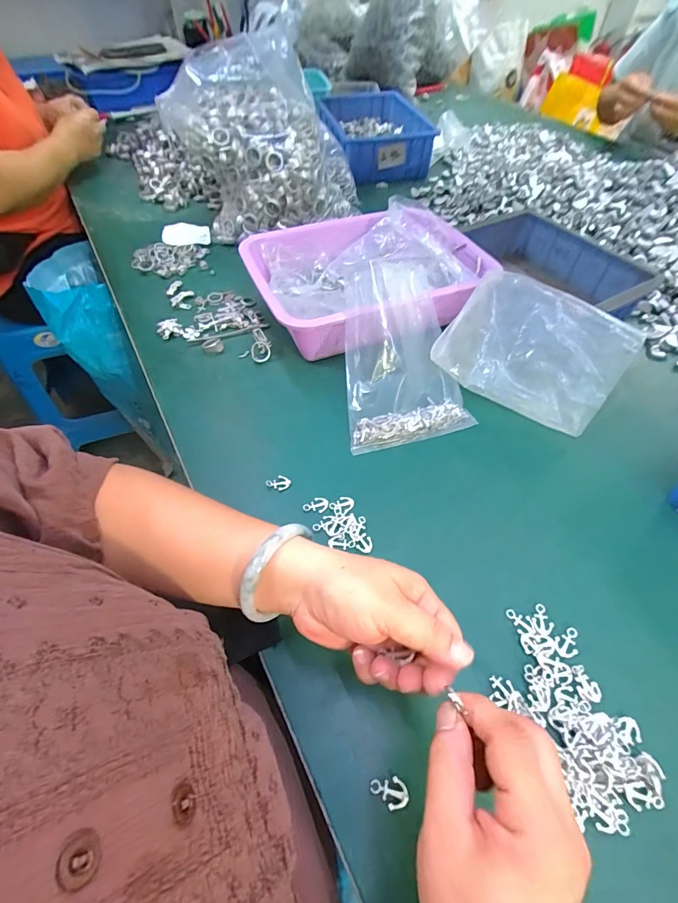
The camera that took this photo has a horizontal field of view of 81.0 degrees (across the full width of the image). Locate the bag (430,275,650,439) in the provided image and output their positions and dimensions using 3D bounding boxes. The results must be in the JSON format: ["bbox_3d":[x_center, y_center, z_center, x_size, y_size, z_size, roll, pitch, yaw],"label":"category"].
[{"bbox_3d":[0.211,-0.113,0.433,0.181,0.134,0.046,31,16,17],"label":"bag"}]

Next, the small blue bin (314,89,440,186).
[{"bbox_3d":[0.087,-0.737,0.929,0.220,0.098,0.299,-12,54,-9],"label":"small blue bin"}]

